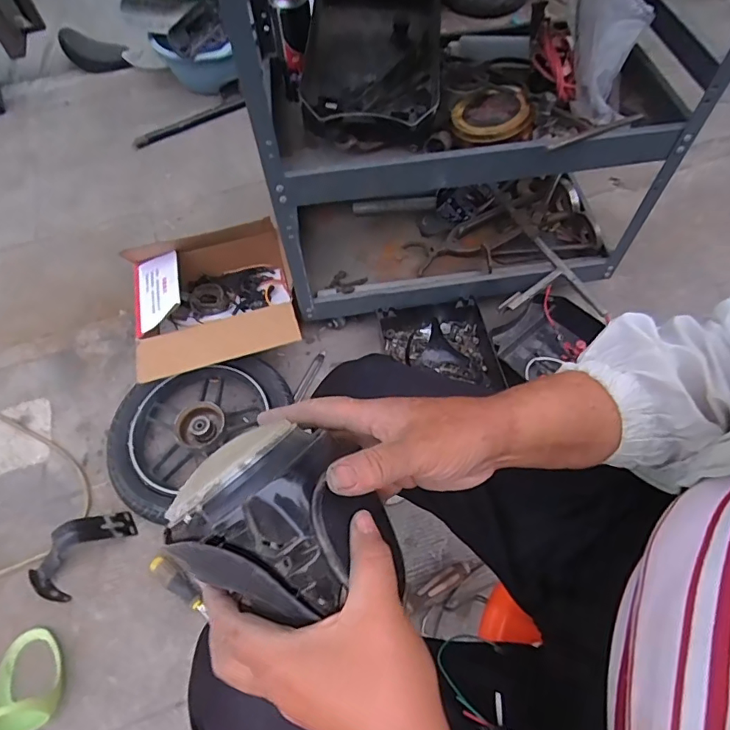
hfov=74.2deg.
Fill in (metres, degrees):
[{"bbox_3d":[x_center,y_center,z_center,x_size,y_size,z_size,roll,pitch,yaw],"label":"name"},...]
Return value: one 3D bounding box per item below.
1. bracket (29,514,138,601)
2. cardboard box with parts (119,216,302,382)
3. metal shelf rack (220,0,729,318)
[{"bbox_3d":[-0.509,0.333,0.851,0.188,0.089,0.086,-36,65,-16],"label":"bracket"},{"bbox_3d":[-0.314,-0.108,1.055,0.323,0.193,0.319,-16,61,-6],"label":"cardboard box with parts"},{"bbox_3d":[0.159,-0.468,0.847,0.663,0.683,0.453,-7,60,-1],"label":"metal shelf rack"}]

